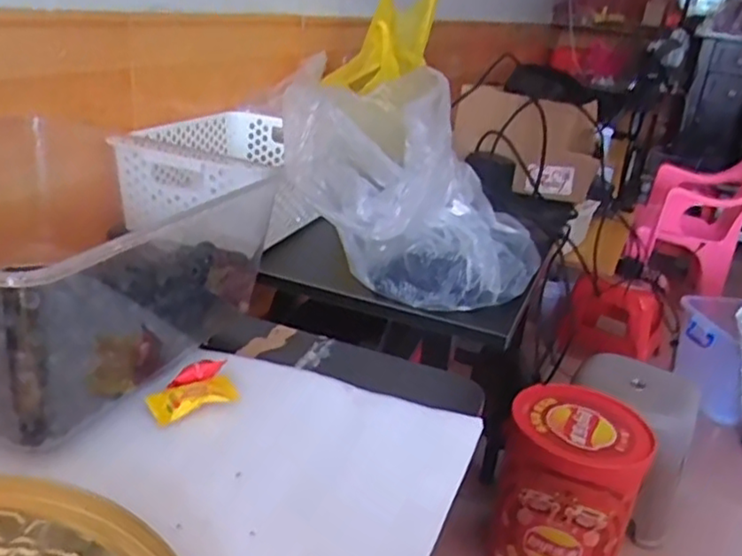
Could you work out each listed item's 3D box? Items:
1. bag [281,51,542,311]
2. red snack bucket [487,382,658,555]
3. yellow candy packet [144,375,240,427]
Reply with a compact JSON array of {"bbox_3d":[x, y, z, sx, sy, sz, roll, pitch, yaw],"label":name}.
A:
[{"bbox_3d":[0.044,-0.085,0.707,0.260,0.192,0.198,15,25,16],"label":"bag"},{"bbox_3d":[0.366,0.419,1.288,0.233,0.342,0.223,6,24,-3],"label":"red snack bucket"},{"bbox_3d":[-0.128,0.086,0.488,0.059,0.013,0.032,-7,28,-31],"label":"yellow candy packet"}]

